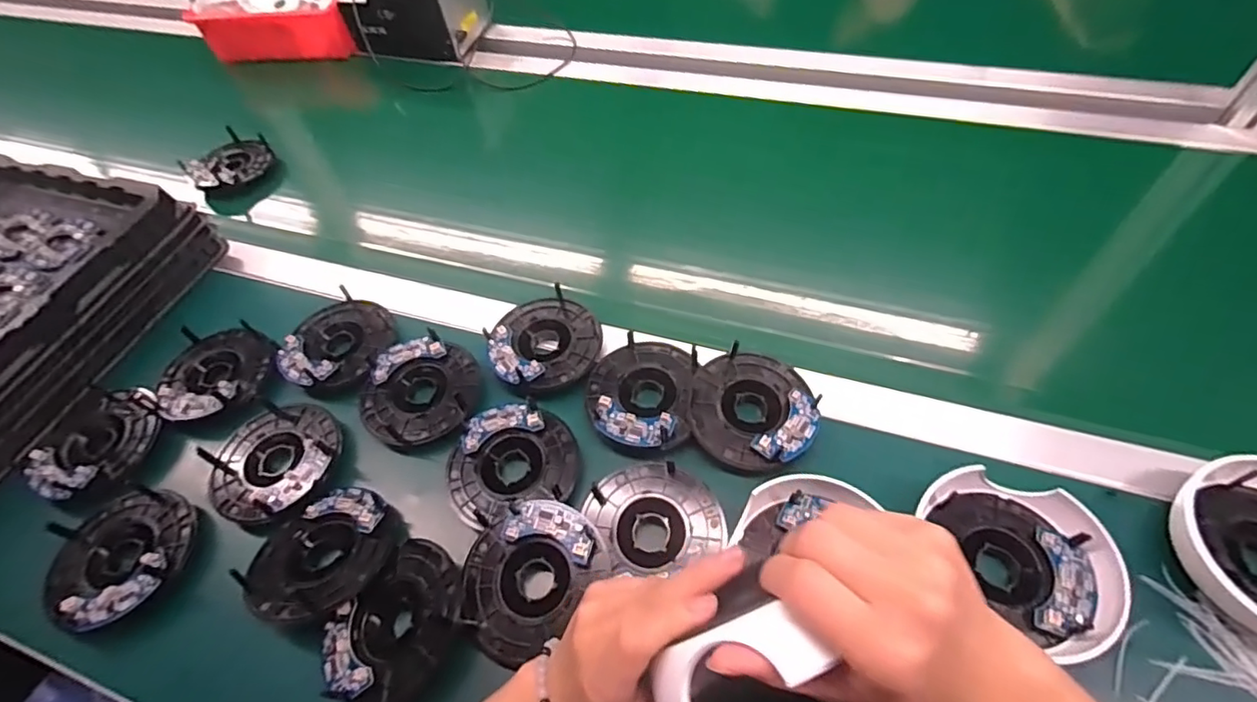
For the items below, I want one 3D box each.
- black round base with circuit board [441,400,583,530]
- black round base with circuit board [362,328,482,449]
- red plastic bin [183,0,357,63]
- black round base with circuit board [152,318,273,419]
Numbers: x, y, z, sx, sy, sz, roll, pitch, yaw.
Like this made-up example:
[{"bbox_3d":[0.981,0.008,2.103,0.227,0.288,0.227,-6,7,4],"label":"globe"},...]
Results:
[{"bbox_3d":[-0.091,0.084,0.441,0.101,0.018,0.087,-14,55,-4],"label":"black round base with circuit board"},{"bbox_3d":[-0.178,0.034,0.484,0.099,0.023,0.099,-2,55,4],"label":"black round base with circuit board"},{"bbox_3d":[-0.542,-0.539,0.896,0.243,0.082,0.162,-2,55,4],"label":"red plastic bin"},{"bbox_3d":[-0.376,0.016,0.512,0.094,0.013,0.098,-2,55,4],"label":"black round base with circuit board"}]

